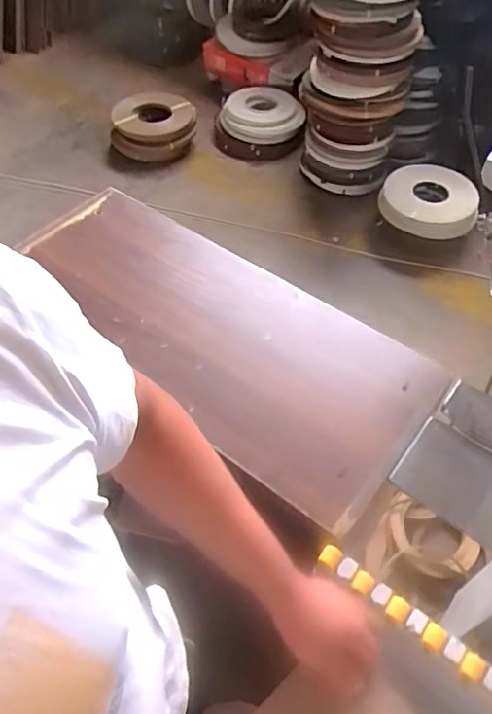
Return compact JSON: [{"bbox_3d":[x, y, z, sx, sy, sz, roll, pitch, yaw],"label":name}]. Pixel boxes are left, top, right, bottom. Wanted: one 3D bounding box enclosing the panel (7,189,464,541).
[{"bbox_3d":[-0.069,-0.054,0.975,0.779,0.027,0.337,32,58,22],"label":"panel"}]

